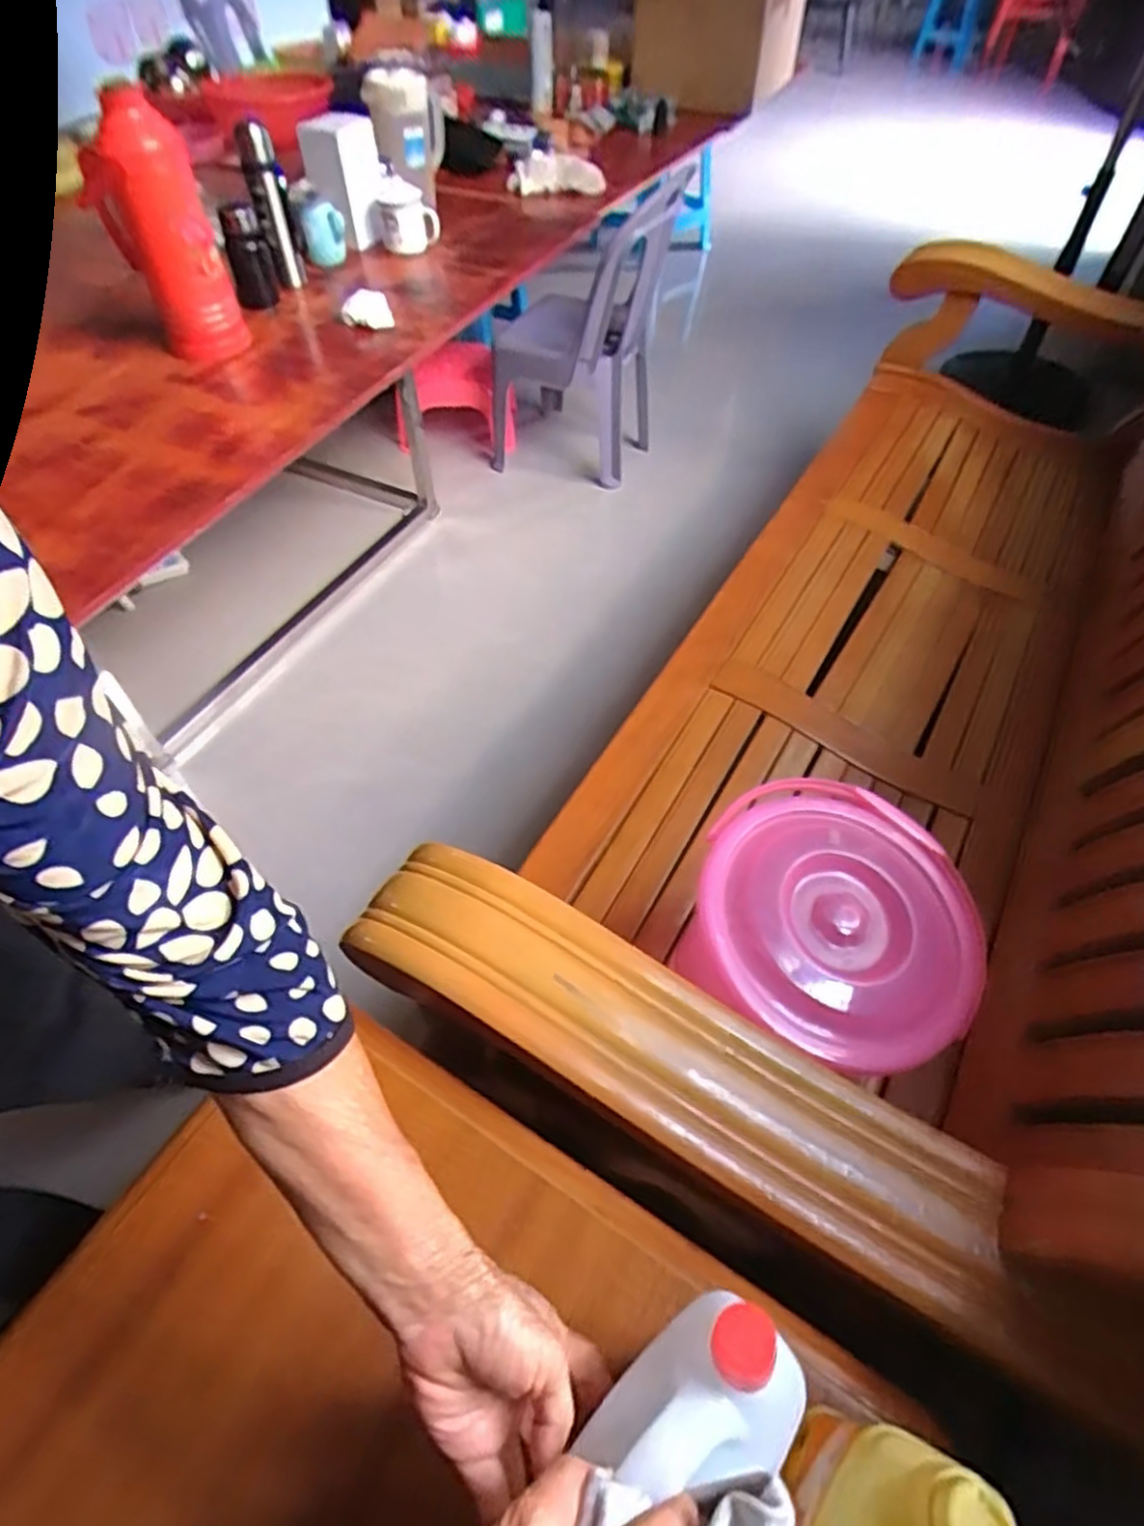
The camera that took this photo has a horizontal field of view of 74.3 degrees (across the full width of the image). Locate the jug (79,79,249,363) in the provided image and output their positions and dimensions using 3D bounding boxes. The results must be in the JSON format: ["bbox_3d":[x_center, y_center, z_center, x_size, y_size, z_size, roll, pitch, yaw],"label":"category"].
[{"bbox_3d":[-0.651,-0.809,1.196,0.172,0.332,0.110,-13,55,-10],"label":"jug"}]

